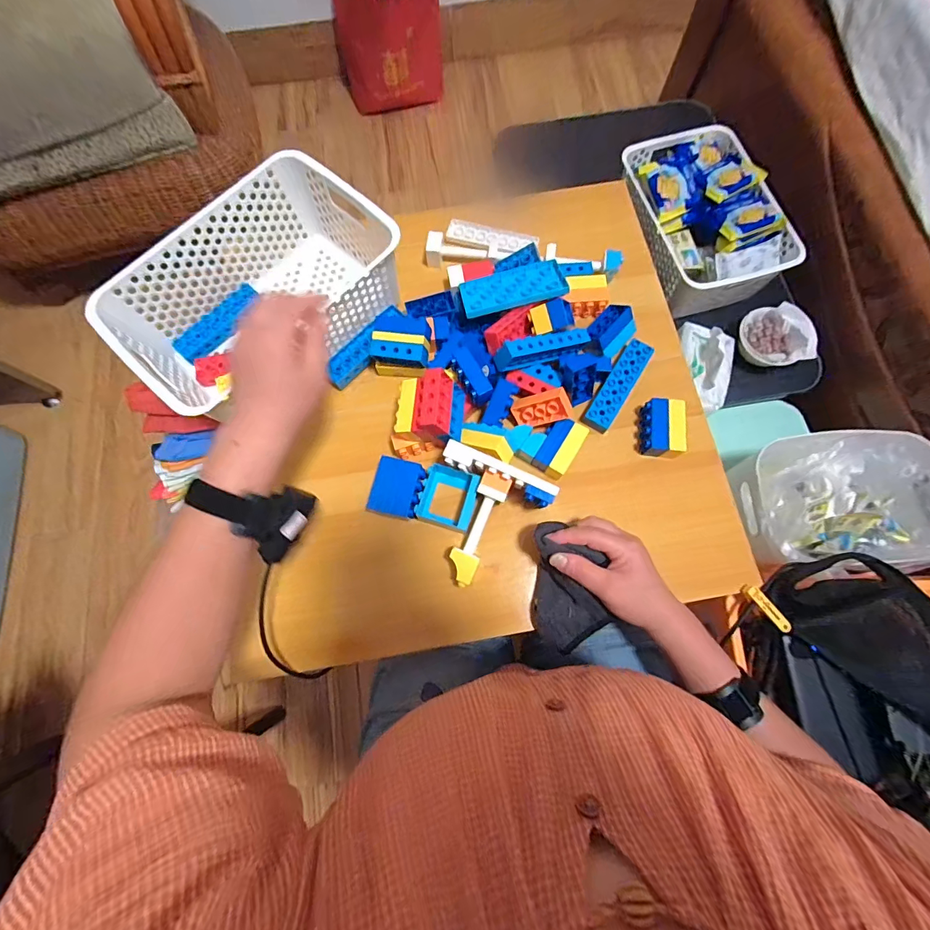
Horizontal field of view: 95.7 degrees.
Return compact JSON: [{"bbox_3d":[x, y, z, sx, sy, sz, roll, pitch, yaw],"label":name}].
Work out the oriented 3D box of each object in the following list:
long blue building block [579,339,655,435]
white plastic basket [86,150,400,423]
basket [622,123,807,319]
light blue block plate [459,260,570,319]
[{"bbox_3d":[0.190,-0.100,0.525,0.034,0.020,0.125,32,78,9],"label":"long blue building block"},{"bbox_3d":[-0.245,-0.202,0.518,0.204,0.117,0.305,43,80,11],"label":"white plastic basket"},{"bbox_3d":[0.410,-0.436,0.740,0.220,0.125,0.316,-18,76,-4],"label":"basket"},{"bbox_3d":[0.058,-0.223,0.526,0.126,0.008,0.071,-13,56,5],"label":"light blue block plate"}]

